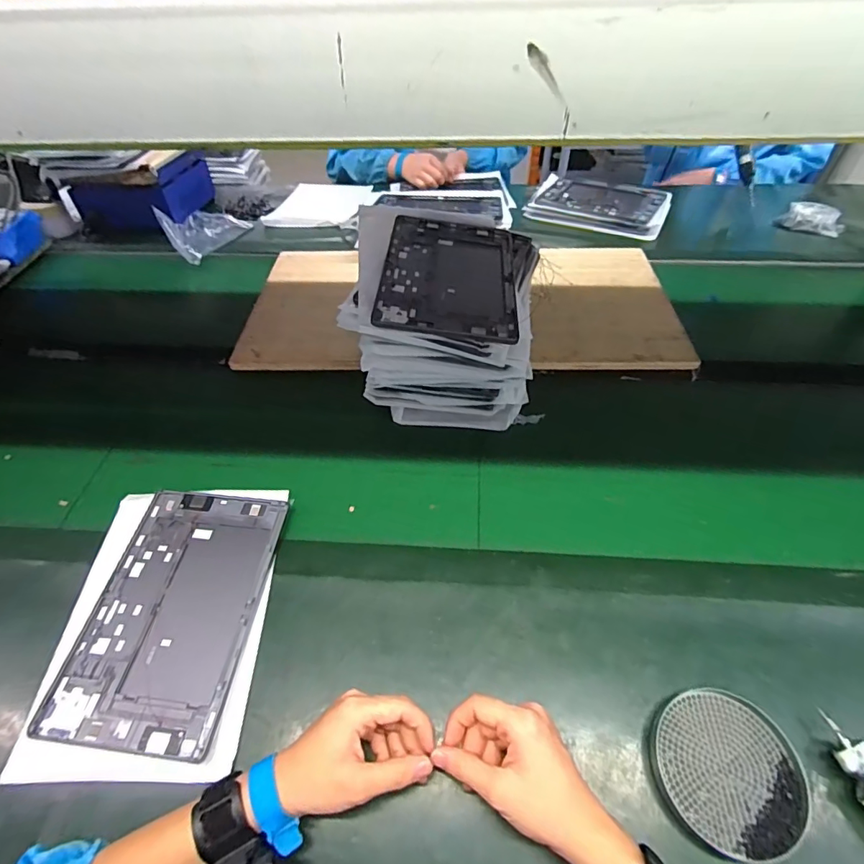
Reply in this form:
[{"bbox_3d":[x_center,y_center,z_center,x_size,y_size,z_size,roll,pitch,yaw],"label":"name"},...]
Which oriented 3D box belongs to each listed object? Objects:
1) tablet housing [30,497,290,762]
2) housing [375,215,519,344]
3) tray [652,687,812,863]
[{"bbox_3d":[-0.266,0.179,0.488,0.164,0.008,0.254,4,52,5],"label":"tablet housing"},{"bbox_3d":[0.022,-0.208,0.610,0.165,0.008,0.254,6,50,-3],"label":"housing"},{"bbox_3d":[0.249,0.282,0.392,0.112,0.013,0.111,-1,52,1],"label":"tray"}]

